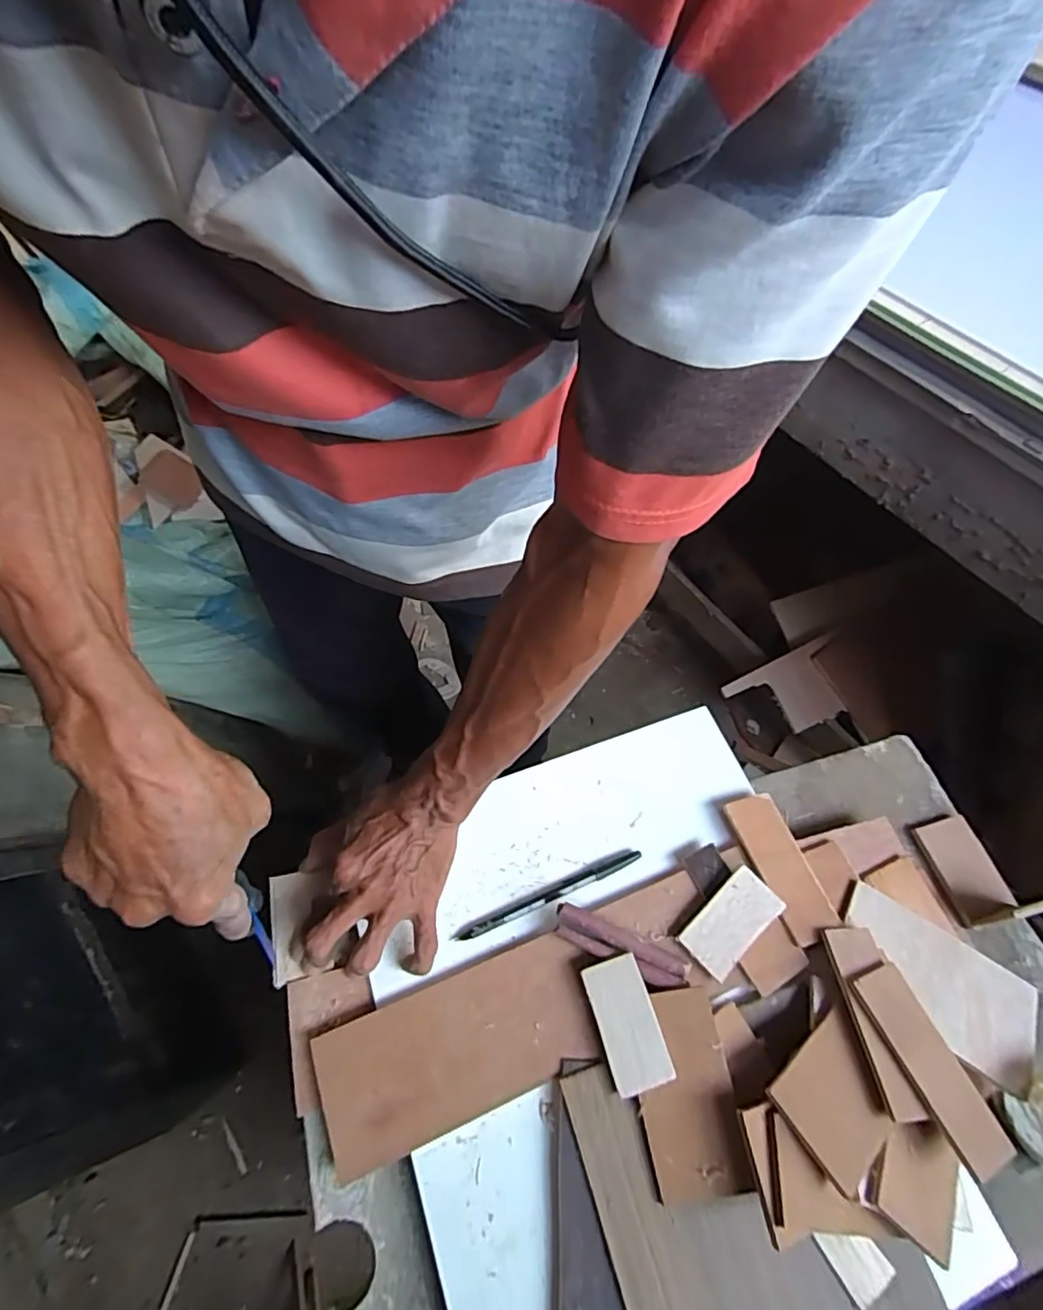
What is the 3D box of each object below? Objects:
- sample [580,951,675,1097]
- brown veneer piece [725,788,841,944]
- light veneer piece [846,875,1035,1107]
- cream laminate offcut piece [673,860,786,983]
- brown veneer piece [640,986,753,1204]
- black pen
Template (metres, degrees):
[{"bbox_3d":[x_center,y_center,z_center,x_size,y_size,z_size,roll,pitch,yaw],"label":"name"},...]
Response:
[{"bbox_3d":[0.070,0.248,0.405,0.039,0.004,0.076,-19,62,0],"label":"sample"},{"bbox_3d":[0.203,0.162,0.466,0.044,0.006,0.109,-16,62,-13],"label":"brown veneer piece"},{"bbox_3d":[0.307,0.240,0.440,0.143,0.012,0.076,32,58,10],"label":"light veneer piece"},{"bbox_3d":[0.155,0.195,0.438,0.075,0.006,0.041,-38,69,-22],"label":"cream laminate offcut piece"},{"bbox_3d":[0.106,0.282,0.389,0.057,0.009,0.110,-10,65,5],"label":"brown veneer piece"},{"bbox_3d":[0.022,0.185,0.461,0.155,0.005,0.008,-19,63,-14],"label":"black pen"}]

